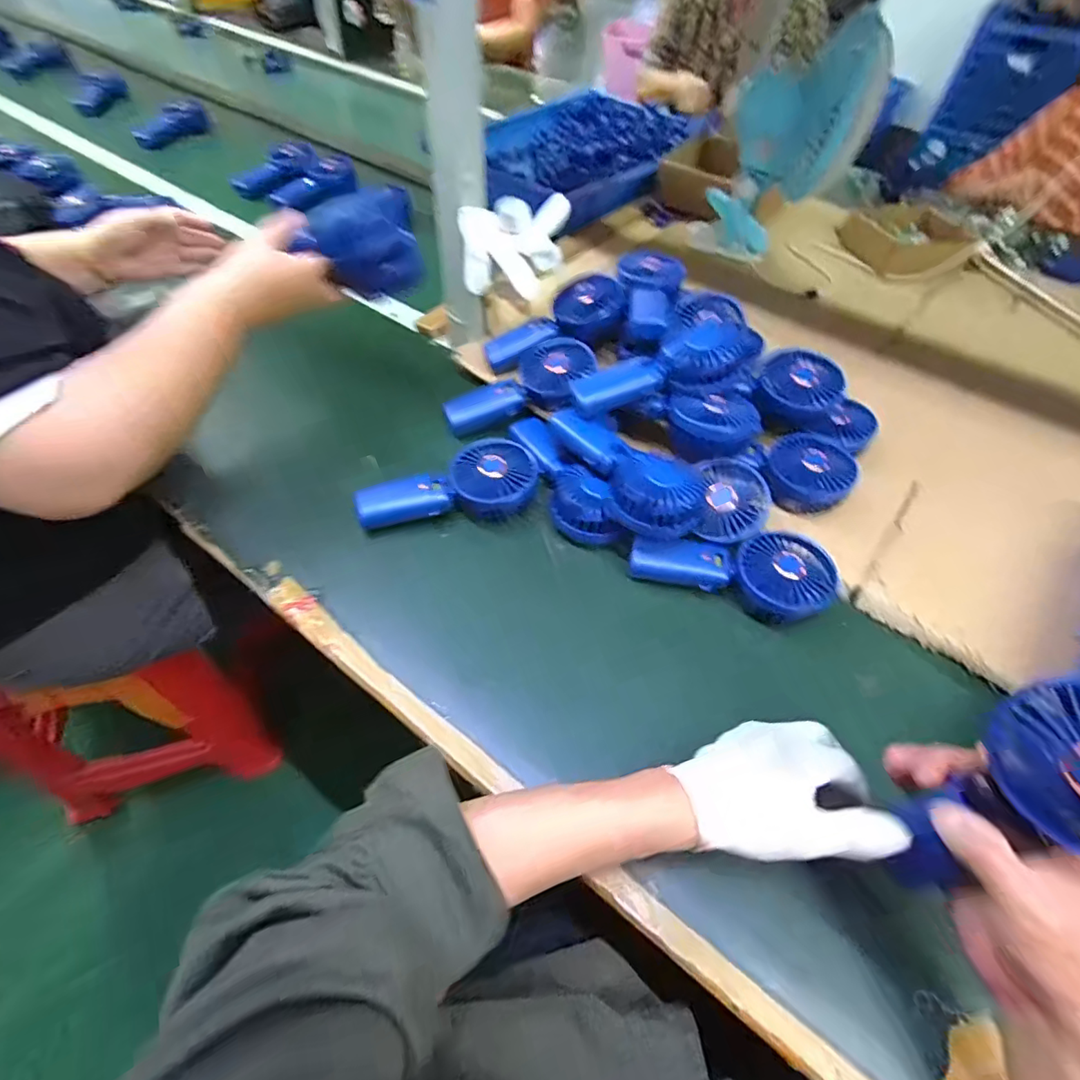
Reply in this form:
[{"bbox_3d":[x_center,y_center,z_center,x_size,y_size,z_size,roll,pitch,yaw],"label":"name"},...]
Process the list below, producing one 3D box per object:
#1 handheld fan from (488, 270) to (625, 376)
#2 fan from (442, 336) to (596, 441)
[{"bbox_3d":[0.023,-0.254,0.660,0.185,0.058,0.068,-24,56,3],"label":"handheld fan"},{"bbox_3d":[-0.017,-0.166,0.625,0.185,0.038,0.076,-27,57,0],"label":"fan"}]

